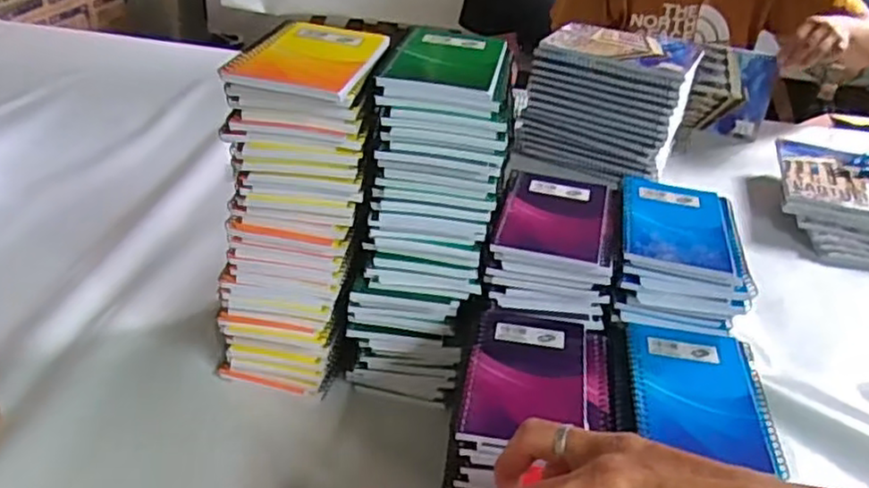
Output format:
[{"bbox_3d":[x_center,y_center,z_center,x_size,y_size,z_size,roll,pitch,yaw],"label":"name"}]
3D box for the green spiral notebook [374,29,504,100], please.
[{"bbox_3d":[0.009,-0.138,0.516,0.081,0.012,0.123,9,32,6],"label":"green spiral notebook"}]

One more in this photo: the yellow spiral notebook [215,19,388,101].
[{"bbox_3d":[-0.086,-0.132,0.487,0.083,0.014,0.116,9,32,6],"label":"yellow spiral notebook"}]

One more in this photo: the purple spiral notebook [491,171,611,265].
[{"bbox_3d":[0.100,-0.025,0.559,0.085,0.006,0.122,10,33,11],"label":"purple spiral notebook"}]

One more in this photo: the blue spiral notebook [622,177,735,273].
[{"bbox_3d":[0.194,-0.019,0.558,0.082,0.006,0.127,12,34,7],"label":"blue spiral notebook"}]

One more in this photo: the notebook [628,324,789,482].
[{"bbox_3d":[0.183,0.099,0.478,0.092,0.008,0.123,9,32,5],"label":"notebook"}]

